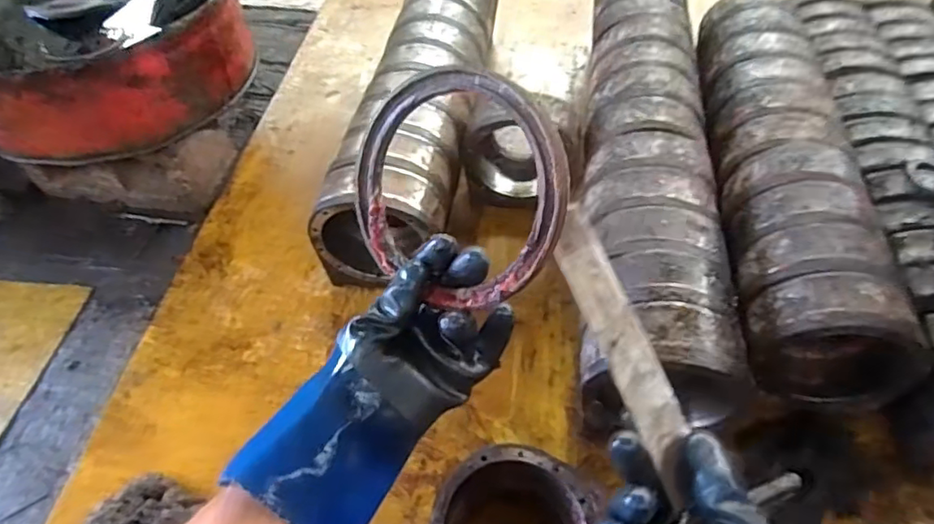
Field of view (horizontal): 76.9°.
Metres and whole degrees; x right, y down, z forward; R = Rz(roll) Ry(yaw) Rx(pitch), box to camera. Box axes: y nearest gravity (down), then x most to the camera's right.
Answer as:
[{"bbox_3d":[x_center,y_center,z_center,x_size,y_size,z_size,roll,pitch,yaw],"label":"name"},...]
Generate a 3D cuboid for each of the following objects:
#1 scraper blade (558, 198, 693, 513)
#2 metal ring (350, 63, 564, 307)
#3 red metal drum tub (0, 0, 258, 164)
[{"bbox_3d":[0.107,0.053,0.406,0.038,0.010,0.194,-14,68,-18],"label":"scraper blade"},{"bbox_3d":[-0.010,-0.048,0.387,0.158,0.148,0.010,31,20,24],"label":"metal ring"},{"bbox_3d":[-0.731,-0.441,1.168,0.535,0.190,0.530,0,50,0],"label":"red metal drum tub"}]

